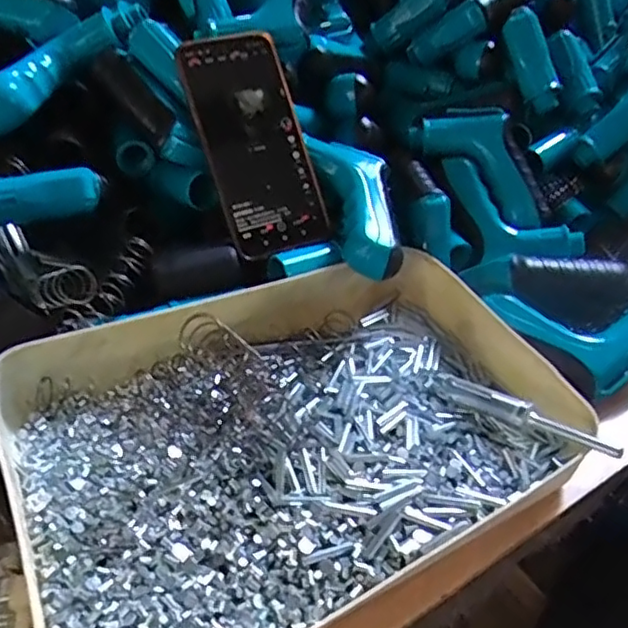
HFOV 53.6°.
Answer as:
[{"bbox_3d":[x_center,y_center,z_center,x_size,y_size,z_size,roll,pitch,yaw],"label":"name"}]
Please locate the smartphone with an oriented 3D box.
[{"bbox_3d":[-0.042,-0.128,0.463,0.077,0.160,0.005,-18,2,-18],"label":"smartphone"}]

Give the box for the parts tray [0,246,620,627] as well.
[{"bbox_3d":[-0.010,0.065,0.384,0.323,0.056,0.236,-19,42,-21],"label":"parts tray"}]

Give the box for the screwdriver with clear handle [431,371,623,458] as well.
[{"bbox_3d":[0.126,0.061,0.390,0.013,0.013,0.132,-28,30,-30],"label":"screwdriver with clear handle"}]

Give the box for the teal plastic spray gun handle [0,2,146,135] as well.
[{"bbox_3d":[-0.194,-0.190,0.467,0.044,0.031,0.147,28,65,31],"label":"teal plastic spray gun handle"}]

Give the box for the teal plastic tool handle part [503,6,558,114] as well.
[{"bbox_3d":[0.188,-0.220,0.538,0.019,0.087,0.029,-19,1,-21],"label":"teal plastic tool handle part"}]

